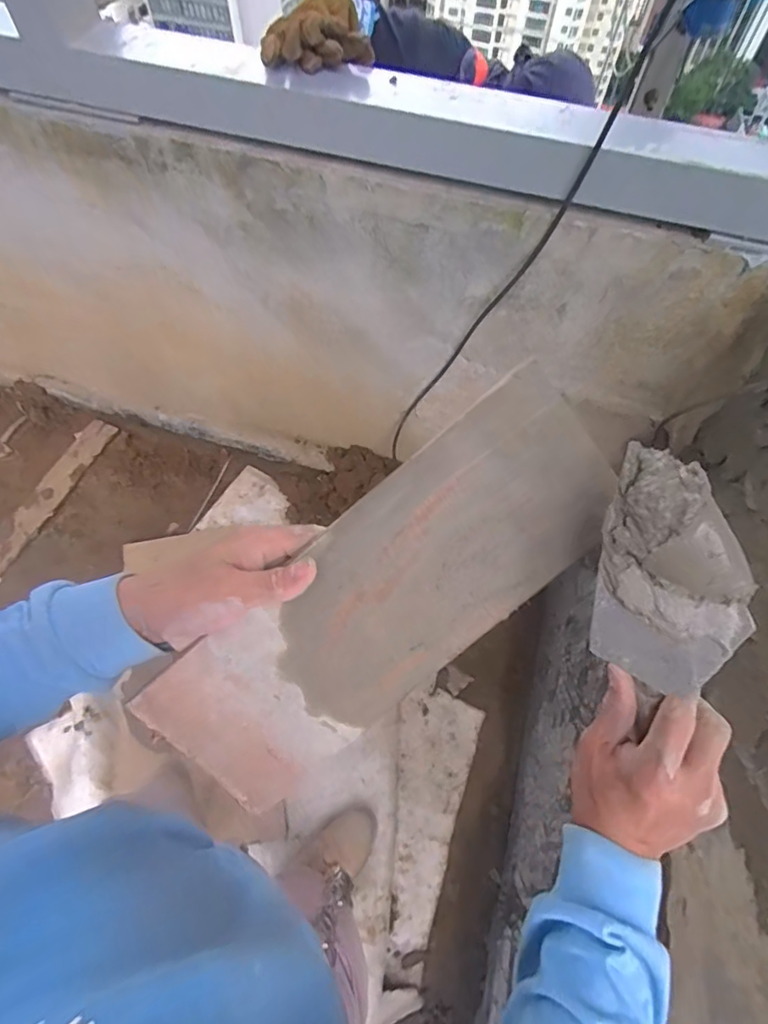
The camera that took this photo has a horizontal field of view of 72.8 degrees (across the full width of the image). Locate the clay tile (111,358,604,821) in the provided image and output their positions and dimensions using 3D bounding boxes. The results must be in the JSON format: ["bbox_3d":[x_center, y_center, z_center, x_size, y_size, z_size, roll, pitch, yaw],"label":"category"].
[{"bbox_3d":[0.000,0.064,0.347,0.339,0.009,0.127,-40,104,4],"label":"clay tile"}]

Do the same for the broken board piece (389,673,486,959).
[{"bbox_3d":[0.084,0.707,1.253,0.199,0.029,0.529,23,66,-4],"label":"broken board piece"}]

